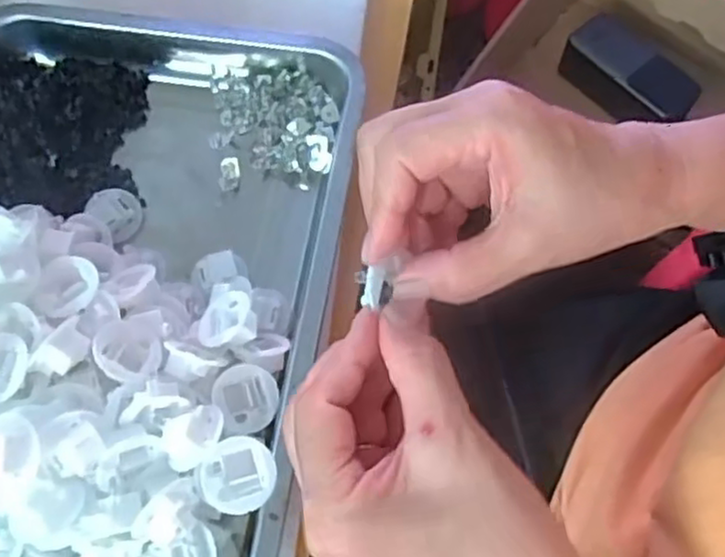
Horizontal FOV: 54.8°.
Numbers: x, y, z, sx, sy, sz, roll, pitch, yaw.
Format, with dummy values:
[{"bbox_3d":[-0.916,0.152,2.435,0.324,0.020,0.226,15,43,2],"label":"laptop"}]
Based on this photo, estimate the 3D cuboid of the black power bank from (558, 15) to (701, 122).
[{"bbox_3d":[0.270,-0.204,0.716,0.057,0.047,0.136,-39,70,-16],"label":"black power bank"}]

